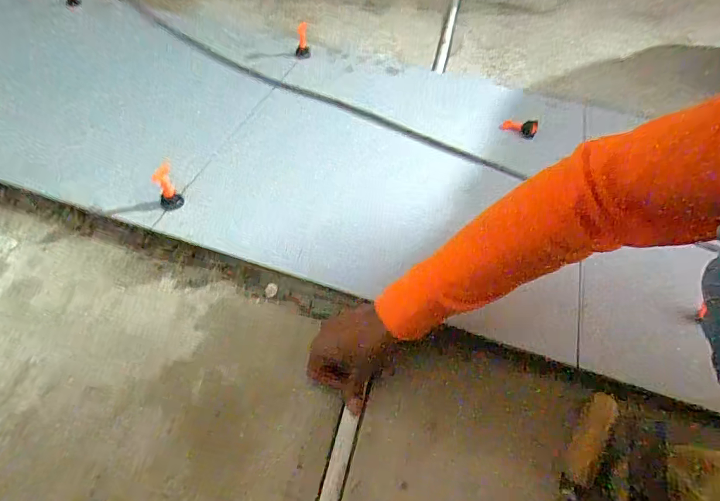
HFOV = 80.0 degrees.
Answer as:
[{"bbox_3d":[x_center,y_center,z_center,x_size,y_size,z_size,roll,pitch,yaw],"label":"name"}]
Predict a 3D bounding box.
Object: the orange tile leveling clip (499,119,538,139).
[{"bbox_3d":[0.315,-0.243,0.855,0.070,0.043,0.020,11,52,6],"label":"orange tile leveling clip"}]

